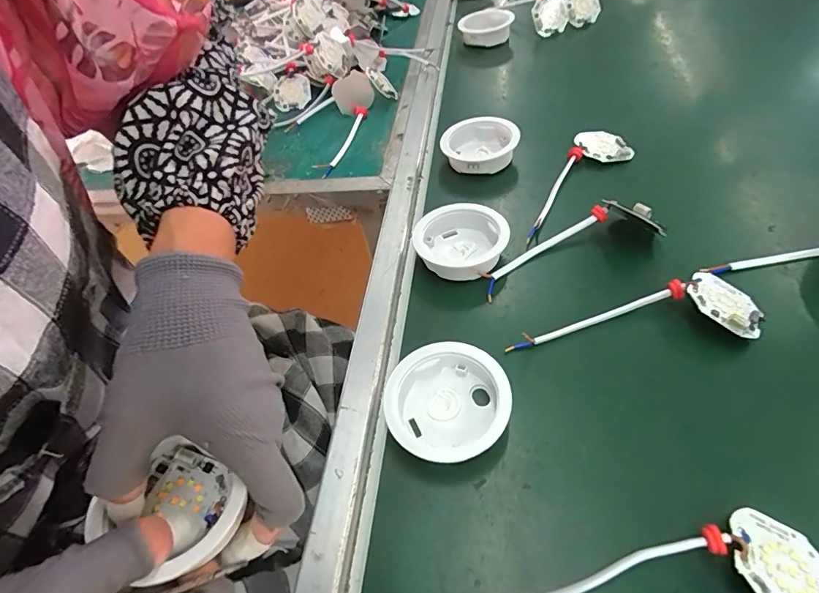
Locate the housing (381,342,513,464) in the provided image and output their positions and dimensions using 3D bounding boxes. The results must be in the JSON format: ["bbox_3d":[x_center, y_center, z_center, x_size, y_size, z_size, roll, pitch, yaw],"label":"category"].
[{"bbox_3d":[0.022,0.066,0.269,0.070,0.028,0.069,-4,52,5],"label":"housing"}]

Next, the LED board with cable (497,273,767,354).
[{"bbox_3d":[0.149,0.009,0.302,0.161,0.023,0.048,-2,52,7],"label":"LED board with cable"}]

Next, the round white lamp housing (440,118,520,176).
[{"bbox_3d":[0.068,-0.143,0.437,0.068,0.030,0.061,21,58,22],"label":"round white lamp housing"}]

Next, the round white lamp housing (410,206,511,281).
[{"bbox_3d":[0.041,-0.042,0.357,0.069,0.028,0.063,-4,52,5],"label":"round white lamp housing"}]

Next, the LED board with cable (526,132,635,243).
[{"bbox_3d":[0.154,-0.101,0.395,0.052,0.014,0.160,20,58,22],"label":"LED board with cable"}]

